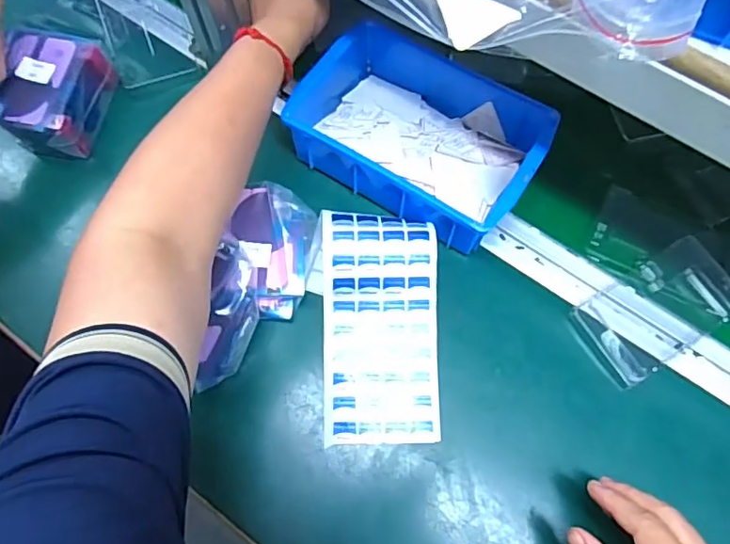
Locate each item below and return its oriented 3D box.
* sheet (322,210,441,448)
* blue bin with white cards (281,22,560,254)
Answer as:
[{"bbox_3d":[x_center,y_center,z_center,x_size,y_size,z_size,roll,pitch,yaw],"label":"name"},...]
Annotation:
[{"bbox_3d":[0.013,0.044,0.452,0.090,0.012,0.179,-1,86,-3],"label":"sheet"},{"bbox_3d":[0.049,-0.123,0.497,0.204,0.058,0.146,33,72,12],"label":"blue bin with white cards"}]

